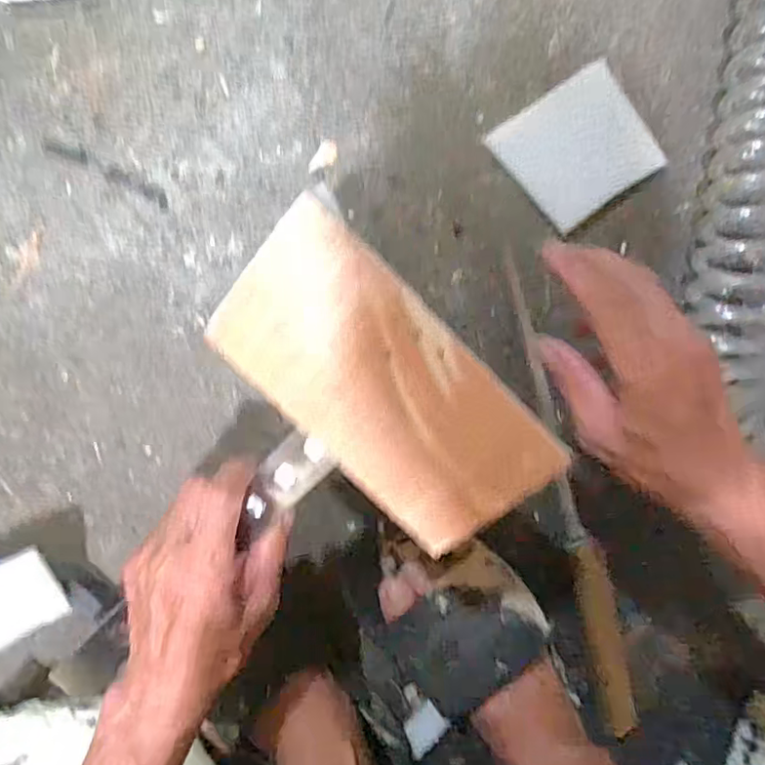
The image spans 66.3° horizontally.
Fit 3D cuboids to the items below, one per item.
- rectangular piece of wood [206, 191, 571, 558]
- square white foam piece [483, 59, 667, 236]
[{"bbox_3d":[0.000,0.006,0.306,0.185,0.007,0.093,45,104,-7],"label":"rectangular piece of wood"},{"bbox_3d":[0.157,-0.188,0.471,0.106,0.011,0.099,-35,93,-1],"label":"square white foam piece"}]

